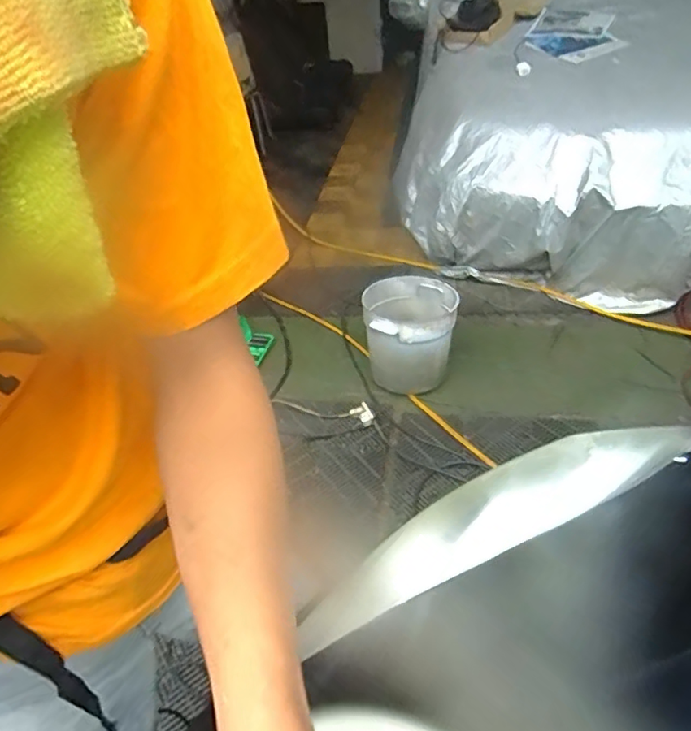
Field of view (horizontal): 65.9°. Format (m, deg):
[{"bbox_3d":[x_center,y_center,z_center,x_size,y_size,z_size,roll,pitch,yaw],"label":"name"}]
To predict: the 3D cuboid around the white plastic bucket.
[{"bbox_3d":[0.221,-0.112,1.820,0.293,0.284,0.336,1,41,9],"label":"white plastic bucket"}]

